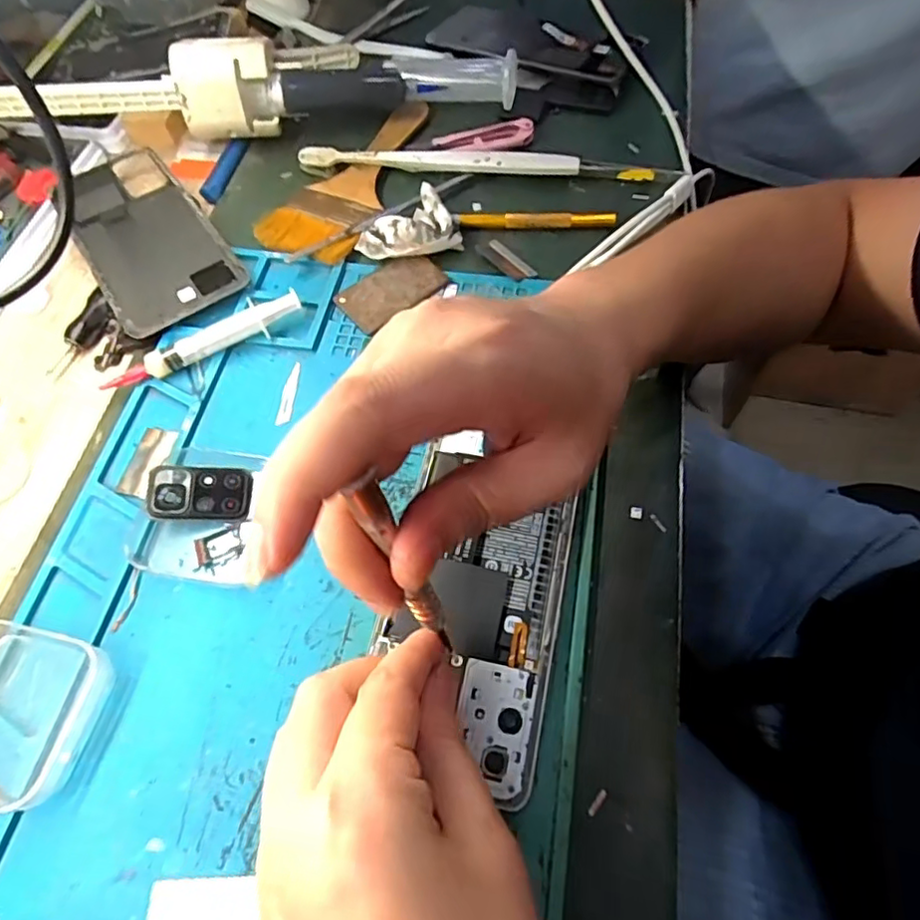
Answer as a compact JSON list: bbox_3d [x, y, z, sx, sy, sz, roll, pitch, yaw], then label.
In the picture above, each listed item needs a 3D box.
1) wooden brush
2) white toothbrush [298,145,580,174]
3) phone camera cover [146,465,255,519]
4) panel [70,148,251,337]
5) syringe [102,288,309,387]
[{"bbox_3d":[-0.069,-0.192,0.400,0.062,0.007,0.160,20,64,12],"label":"wooden brush"},{"bbox_3d":[-0.015,-0.197,0.397,0.183,0.015,0.013,6,62,4],"label":"white toothbrush"},{"bbox_3d":[-0.124,0.015,0.286,0.046,0.004,0.027,4,64,-15],"label":"phone camera cover"},{"bbox_3d":[-0.197,-0.140,0.375,0.074,0.010,0.161,-32,66,-15],"label":"panel"},{"bbox_3d":[-0.138,-0.063,0.328,0.108,0.017,0.016,-30,65,-14],"label":"syringe"}]

